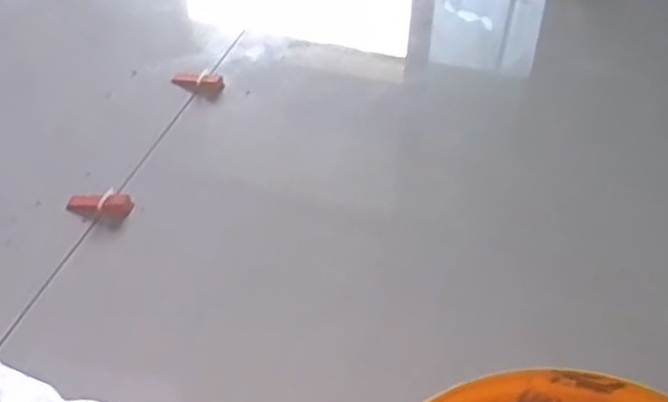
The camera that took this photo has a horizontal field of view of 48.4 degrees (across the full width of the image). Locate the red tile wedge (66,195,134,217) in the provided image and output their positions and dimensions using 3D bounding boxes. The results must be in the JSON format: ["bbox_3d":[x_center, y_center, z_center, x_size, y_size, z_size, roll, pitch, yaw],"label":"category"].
[{"bbox_3d":[-0.267,0.004,0.850,0.078,0.018,0.022,5,44,6],"label":"red tile wedge"}]

